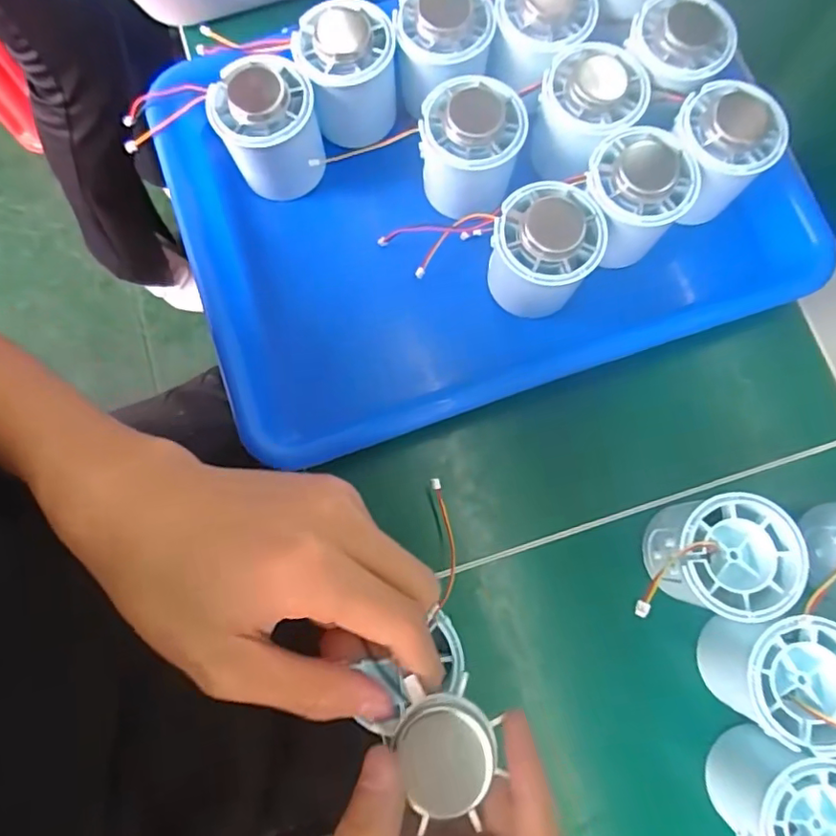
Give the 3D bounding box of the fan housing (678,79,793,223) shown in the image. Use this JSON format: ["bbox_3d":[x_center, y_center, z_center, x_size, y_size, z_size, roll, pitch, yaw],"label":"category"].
[{"bbox_3d":[0.162,-0.145,0.309,0.054,0.051,0.054,39,81,7],"label":"fan housing"}]

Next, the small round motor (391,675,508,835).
[{"bbox_3d":[0.008,0.105,0.172,0.032,0.009,0.035,11,79,2],"label":"small round motor"}]

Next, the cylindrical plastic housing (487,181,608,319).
[{"bbox_3d":[0.066,-0.088,0.301,0.053,0.064,0.049,0,79,0],"label":"cylindrical plastic housing"}]

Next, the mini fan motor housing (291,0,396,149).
[{"bbox_3d":[-0.040,-0.197,0.325,0.051,0.060,0.048,0,79,0],"label":"mini fan motor housing"}]

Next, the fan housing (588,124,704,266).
[{"bbox_3d":[0.115,-0.118,0.305,0.056,0.053,0.052,0,79,0],"label":"fan housing"}]

